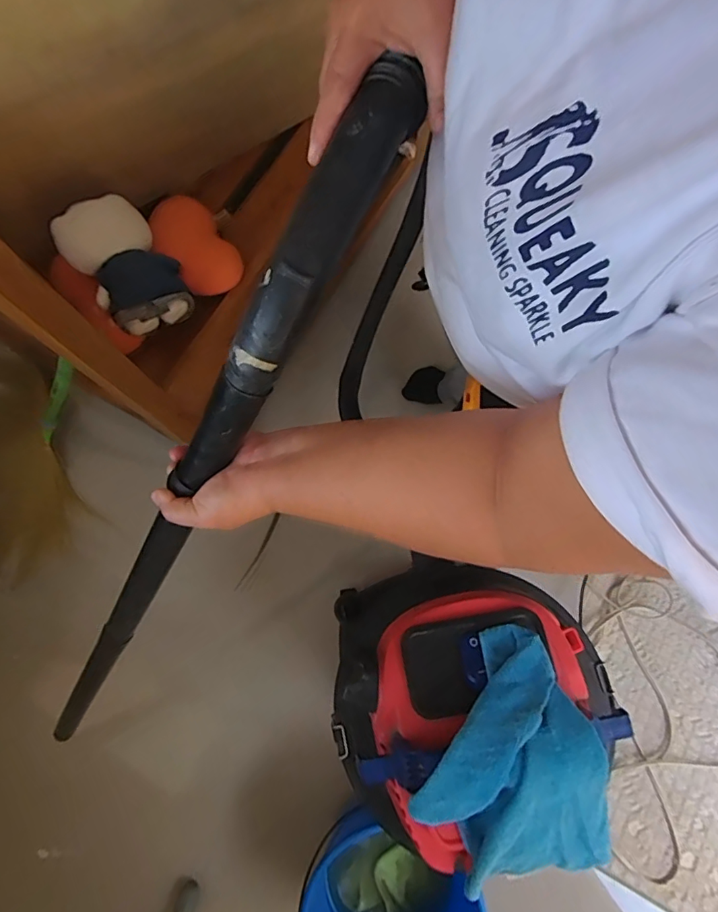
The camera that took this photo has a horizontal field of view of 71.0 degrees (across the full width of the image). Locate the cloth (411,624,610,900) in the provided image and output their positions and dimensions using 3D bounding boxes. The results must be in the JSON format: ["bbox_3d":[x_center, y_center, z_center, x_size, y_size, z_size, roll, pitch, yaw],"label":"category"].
[{"bbox_3d":[0.136,0.283,0.470,0.177,0.083,0.221,-10,73,-2],"label":"cloth"}]

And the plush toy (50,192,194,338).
[{"bbox_3d":[-0.350,-0.289,0.753,0.128,0.090,0.195,-38,76,-9],"label":"plush toy"}]

